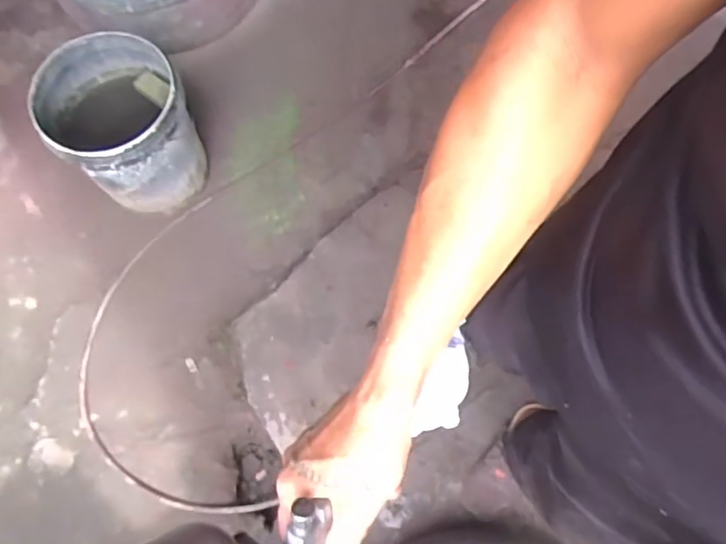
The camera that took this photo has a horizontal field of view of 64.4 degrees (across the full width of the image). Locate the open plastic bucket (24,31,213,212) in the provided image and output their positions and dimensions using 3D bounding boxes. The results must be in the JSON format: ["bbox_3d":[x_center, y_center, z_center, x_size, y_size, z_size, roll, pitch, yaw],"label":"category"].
[{"bbox_3d":[-0.543,-0.343,1.338,0.310,0.291,0.291,0,74,1],"label":"open plastic bucket"}]

